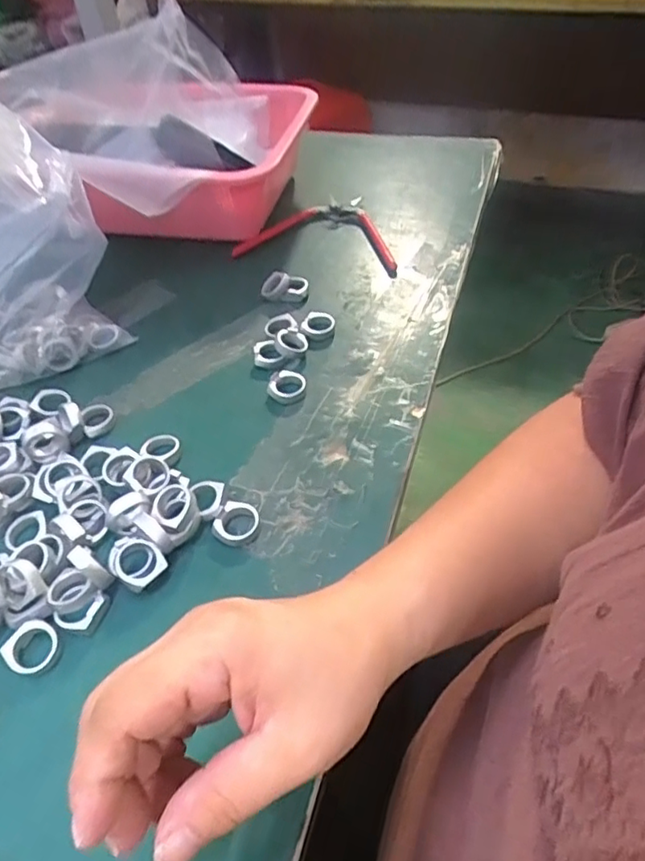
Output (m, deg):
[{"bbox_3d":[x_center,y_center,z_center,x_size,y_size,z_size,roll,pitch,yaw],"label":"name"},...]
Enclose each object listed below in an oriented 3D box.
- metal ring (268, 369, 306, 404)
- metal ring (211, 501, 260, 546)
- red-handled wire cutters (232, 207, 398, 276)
[{"bbox_3d":[-0.026,-0.033,0.427,0.027,0.010,0.028,-1,44,1],"label":"metal ring"},{"bbox_3d":[-0.050,0.054,0.345,0.024,0.010,0.024,-1,44,1],"label":"metal ring"},{"bbox_3d":[0.004,-0.188,0.563,0.153,0.020,0.095,11,46,13],"label":"red-handled wire cutters"}]

